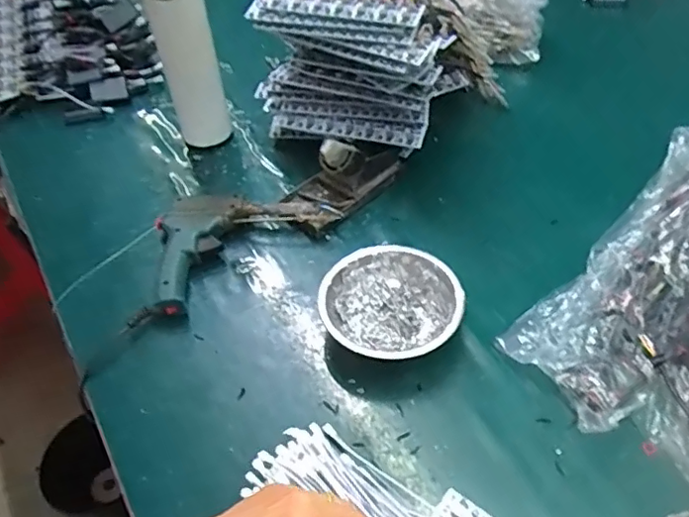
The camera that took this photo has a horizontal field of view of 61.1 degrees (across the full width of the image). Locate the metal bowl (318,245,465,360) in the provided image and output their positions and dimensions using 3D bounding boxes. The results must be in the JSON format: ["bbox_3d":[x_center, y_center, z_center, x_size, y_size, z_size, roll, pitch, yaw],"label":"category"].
[{"bbox_3d":[0.043,0.047,0.550,0.124,0.046,0.125,-2,48,3],"label":"metal bowl"}]

